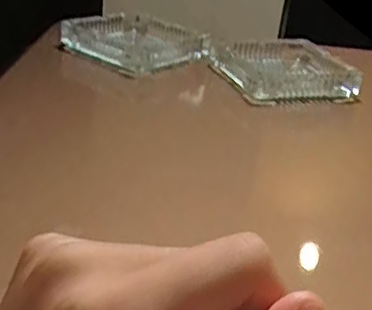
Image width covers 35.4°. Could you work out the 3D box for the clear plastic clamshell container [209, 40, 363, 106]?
[{"bbox_3d":[0.155,-0.133,0.932,0.196,0.056,0.184,-3,27,-19],"label":"clear plastic clamshell container"}]

